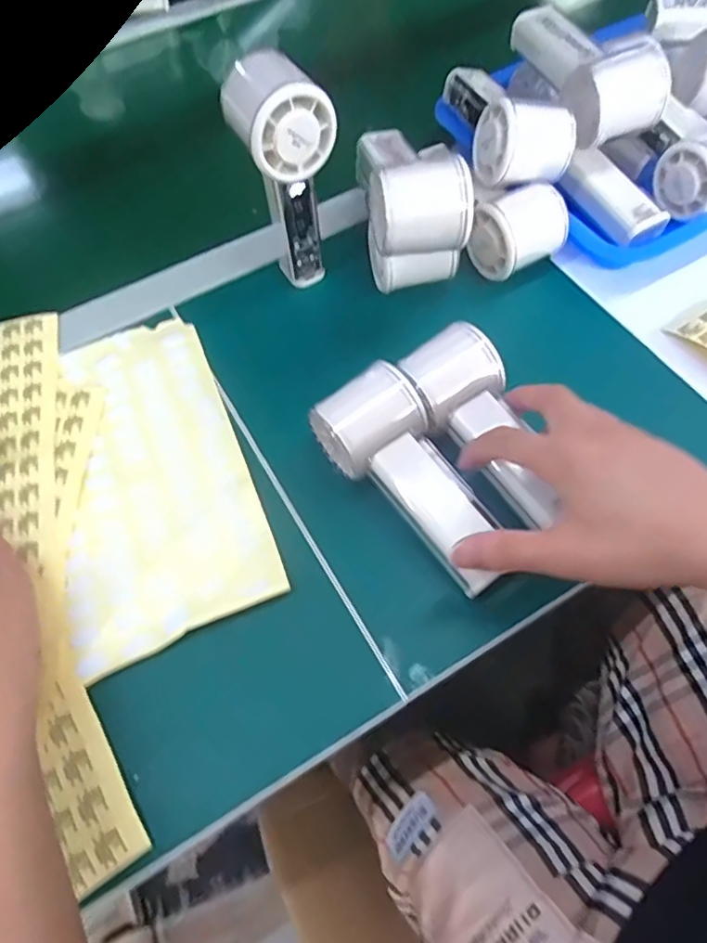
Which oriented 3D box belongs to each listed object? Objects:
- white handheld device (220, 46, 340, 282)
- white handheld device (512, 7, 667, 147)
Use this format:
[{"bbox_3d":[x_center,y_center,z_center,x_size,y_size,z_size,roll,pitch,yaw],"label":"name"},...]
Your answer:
[{"bbox_3d":[-0.047,-0.208,0.415,0.056,0.148,0.073,-21,61,-8],"label":"white handheld device"},{"bbox_3d":[0.186,-0.322,0.460,0.076,0.055,0.148,-10,61,-2],"label":"white handheld device"}]

